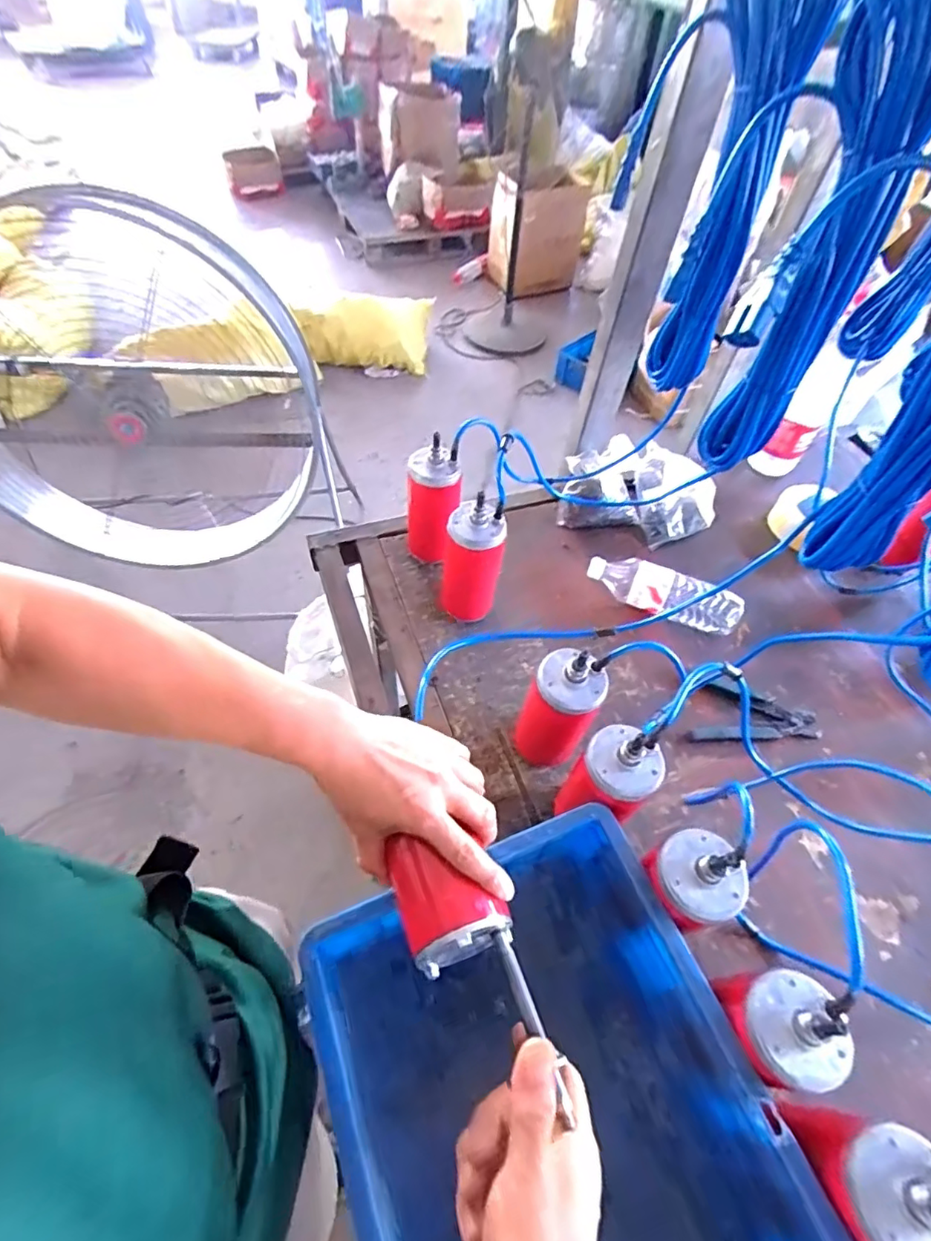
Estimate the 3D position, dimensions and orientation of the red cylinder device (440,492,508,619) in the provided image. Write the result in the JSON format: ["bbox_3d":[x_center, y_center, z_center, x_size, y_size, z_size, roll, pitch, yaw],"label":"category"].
[{"bbox_3d":[0.008,-0.078,0.759,0.080,0.192,0.069,3,54,-2],"label":"red cylinder device"}]

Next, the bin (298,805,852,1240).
[{"bbox_3d":[0.073,0.396,0.428,0.294,0.125,0.397,-18,58,-16],"label":"bin"}]

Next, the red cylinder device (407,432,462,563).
[{"bbox_3d":[-0.049,-0.170,0.820,0.074,0.194,0.063,-6,55,-8],"label":"red cylinder device"}]

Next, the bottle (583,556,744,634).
[{"bbox_3d":[0.298,-0.044,0.836,0.226,0.057,0.068,15,55,6],"label":"bottle"}]

